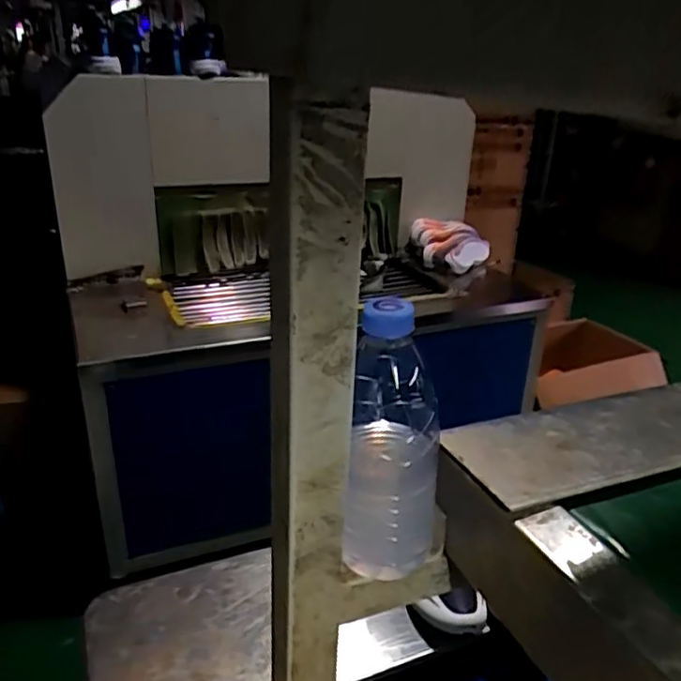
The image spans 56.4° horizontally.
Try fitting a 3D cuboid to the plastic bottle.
[{"bbox_3d":[0.039,0.064,0.425,0.068,0.187,0.067,7,24,3],"label":"plastic bottle"}]

